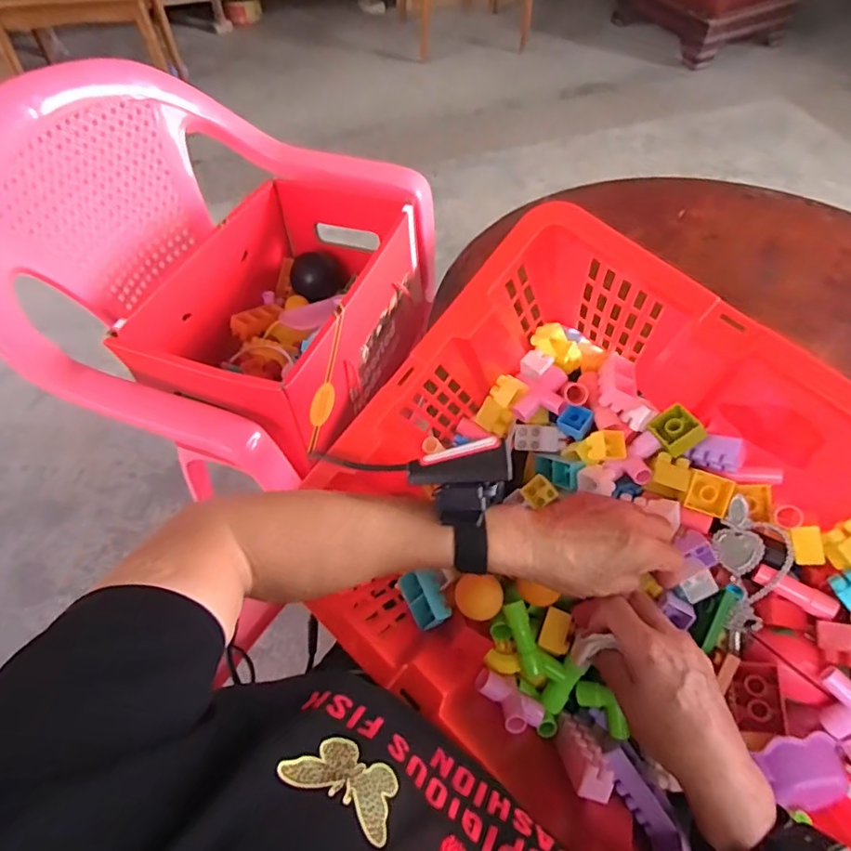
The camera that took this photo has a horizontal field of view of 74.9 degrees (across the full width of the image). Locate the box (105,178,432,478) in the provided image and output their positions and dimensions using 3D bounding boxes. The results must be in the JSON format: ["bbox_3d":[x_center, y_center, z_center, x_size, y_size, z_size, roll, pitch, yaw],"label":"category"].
[{"bbox_3d":[-0.178,-0.154,0.743,0.242,0.167,0.378,19,58,12],"label":"box"}]

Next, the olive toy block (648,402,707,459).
[{"bbox_3d":[0.212,0.005,0.468,0.033,0.022,0.035,-43,42,9],"label":"olive toy block"}]

